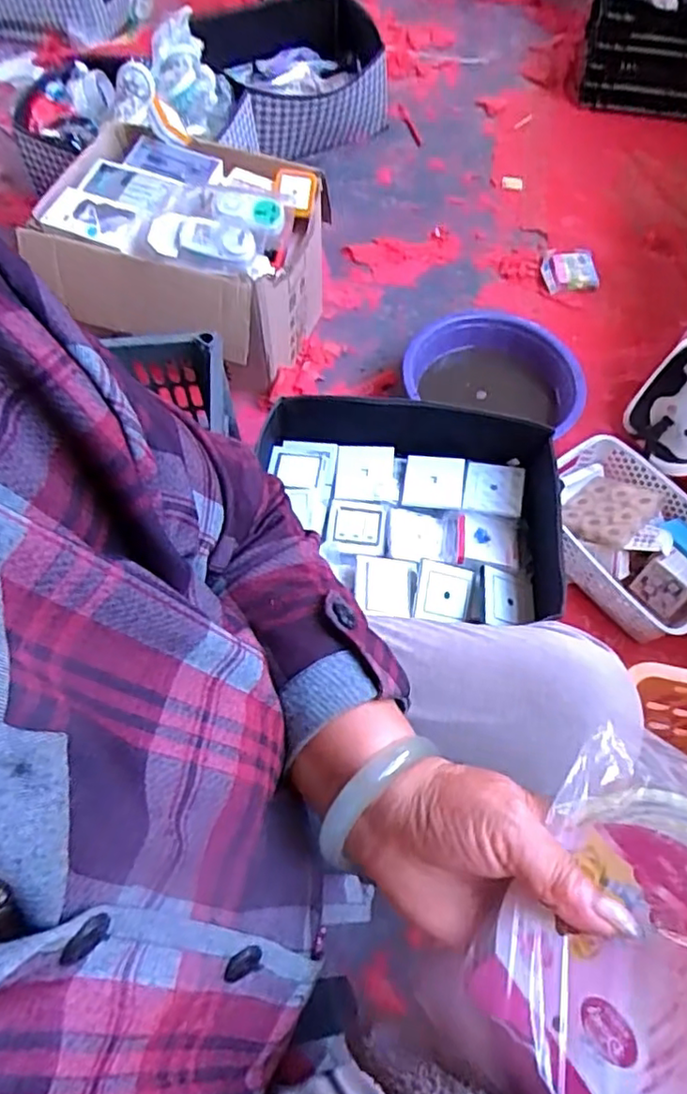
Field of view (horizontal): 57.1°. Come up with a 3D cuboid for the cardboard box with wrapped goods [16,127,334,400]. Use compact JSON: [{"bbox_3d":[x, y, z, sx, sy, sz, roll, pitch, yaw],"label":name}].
[{"bbox_3d":[-0.282,-0.499,1.101,0.436,0.260,0.351,20,63,10],"label":"cardboard box with wrapped goods"}]

